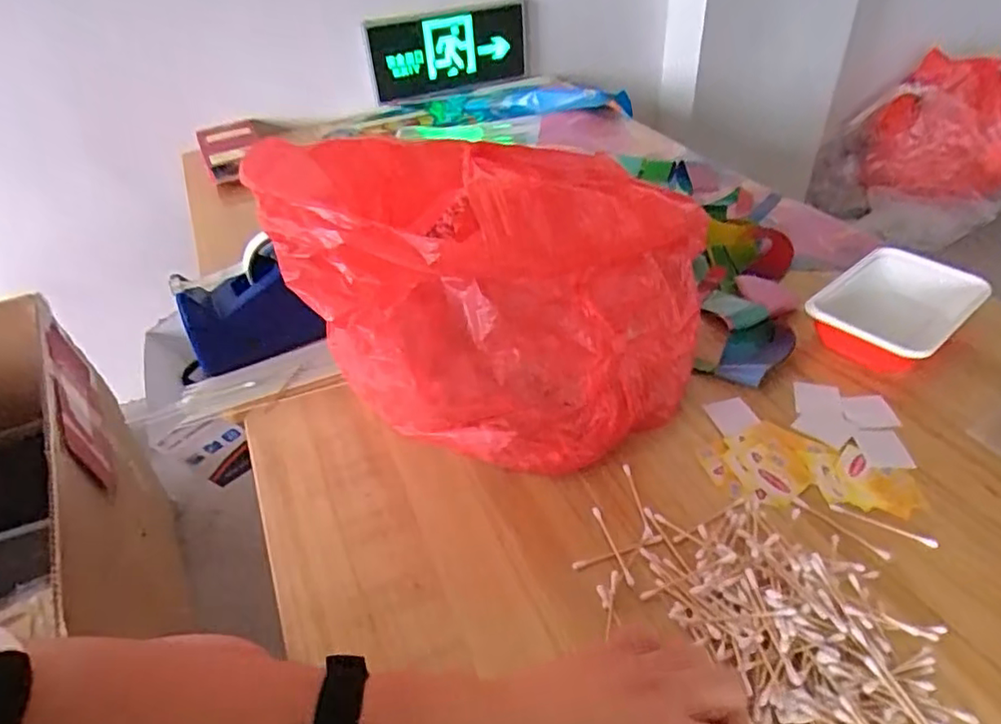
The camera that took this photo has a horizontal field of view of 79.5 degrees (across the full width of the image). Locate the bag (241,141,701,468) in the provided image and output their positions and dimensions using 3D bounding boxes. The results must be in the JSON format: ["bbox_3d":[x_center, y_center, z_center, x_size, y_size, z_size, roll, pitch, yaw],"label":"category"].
[{"bbox_3d":[0.007,-0.078,0.538,0.319,0.252,0.273,11,43,18],"label":"bag"}]

